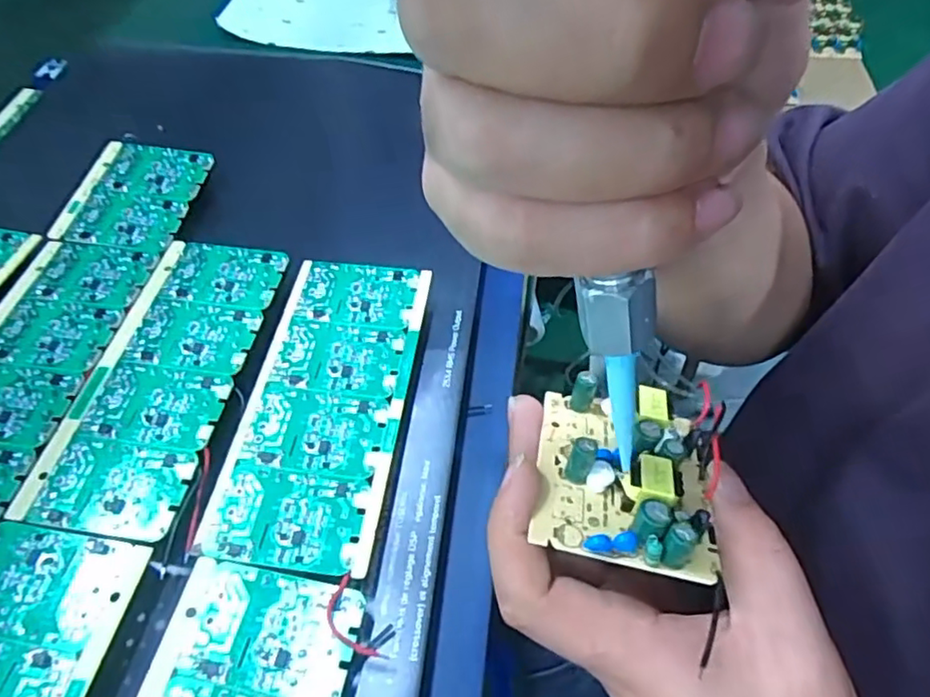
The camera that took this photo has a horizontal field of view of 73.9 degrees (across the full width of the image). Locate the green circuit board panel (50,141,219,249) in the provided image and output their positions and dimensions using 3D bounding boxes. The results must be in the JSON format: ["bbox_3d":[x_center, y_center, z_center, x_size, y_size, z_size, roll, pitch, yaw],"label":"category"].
[{"bbox_3d":[-0.167,-0.080,0.311,0.059,0.007,0.065,6,54,7],"label":"green circuit board panel"}]

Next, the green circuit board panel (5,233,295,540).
[{"bbox_3d":[-0.121,0.008,0.252,0.057,0.005,0.134,7,54,8],"label":"green circuit board panel"}]

